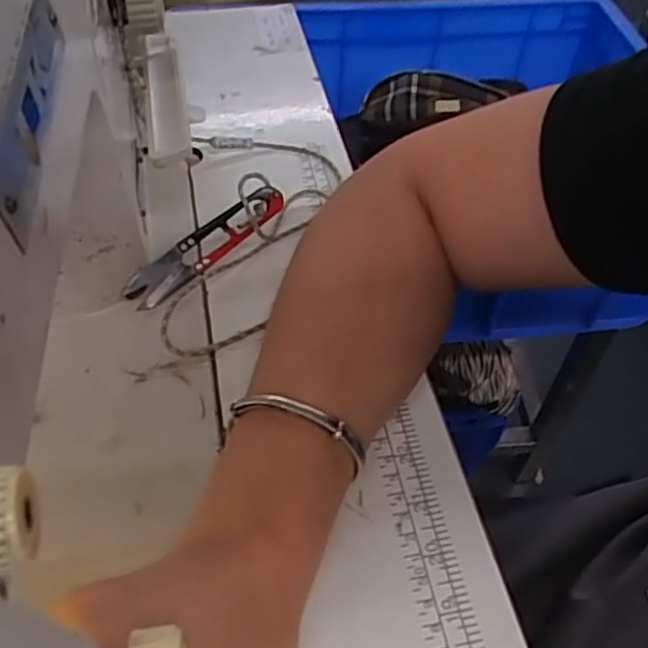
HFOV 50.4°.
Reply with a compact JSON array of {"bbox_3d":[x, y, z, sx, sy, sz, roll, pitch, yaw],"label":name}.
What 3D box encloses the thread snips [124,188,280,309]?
[{"bbox_3d":[-0.070,-0.046,0.411,0.107,0.011,0.022,-37,100,-13],"label":"thread snips"}]

